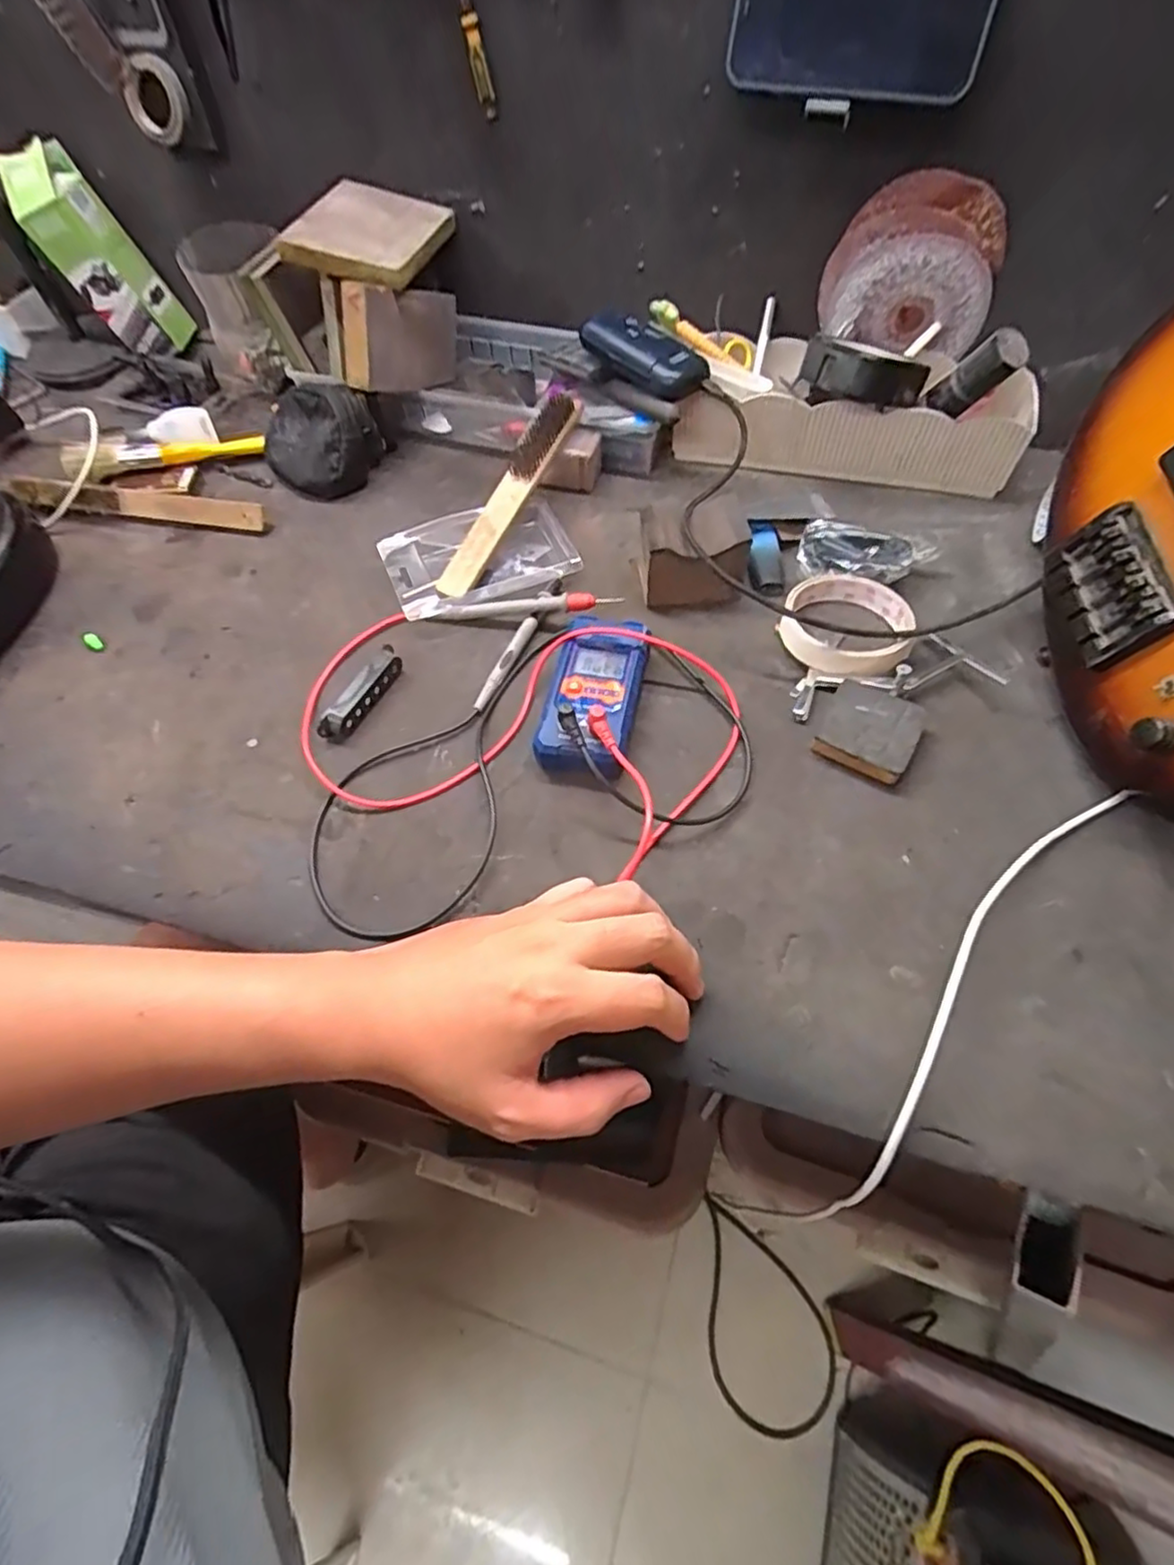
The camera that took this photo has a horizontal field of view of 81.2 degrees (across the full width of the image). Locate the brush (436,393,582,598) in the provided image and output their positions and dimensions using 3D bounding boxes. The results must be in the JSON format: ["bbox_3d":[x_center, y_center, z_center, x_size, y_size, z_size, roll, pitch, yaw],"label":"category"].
[{"bbox_3d":[-0.061,-0.229,0.536,0.032,0.015,0.195,24,76,16],"label":"brush"}]

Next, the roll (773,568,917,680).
[{"bbox_3d":[0.181,-0.111,0.475,0.085,0.020,0.096,21,63,14],"label":"roll"}]

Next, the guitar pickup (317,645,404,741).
[{"bbox_3d":[-0.150,-0.060,0.461,0.015,0.022,0.076,25,64,17],"label":"guitar pickup"}]

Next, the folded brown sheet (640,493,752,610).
[{"bbox_3d":[0.075,-0.171,0.496,0.075,0.054,0.061,-1,60,2],"label":"folded brown sheet"}]

